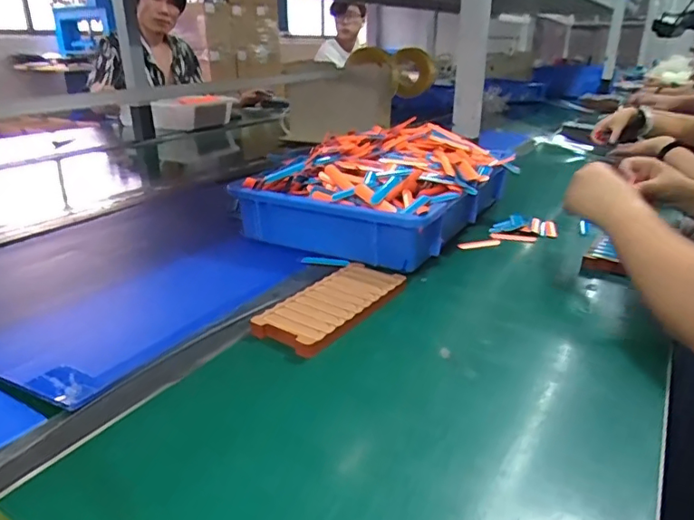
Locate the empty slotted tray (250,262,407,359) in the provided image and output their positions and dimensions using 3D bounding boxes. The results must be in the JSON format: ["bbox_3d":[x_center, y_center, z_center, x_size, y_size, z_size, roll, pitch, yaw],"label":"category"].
[{"bbox_3d":[-0.008,0.043,0.543,0.080,0.011,0.176,20,29,30],"label":"empty slotted tray"}]

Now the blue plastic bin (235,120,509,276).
[{"bbox_3d":[0.065,-0.124,0.796,0.290,0.102,0.410,15,27,23],"label":"blue plastic bin"}]

